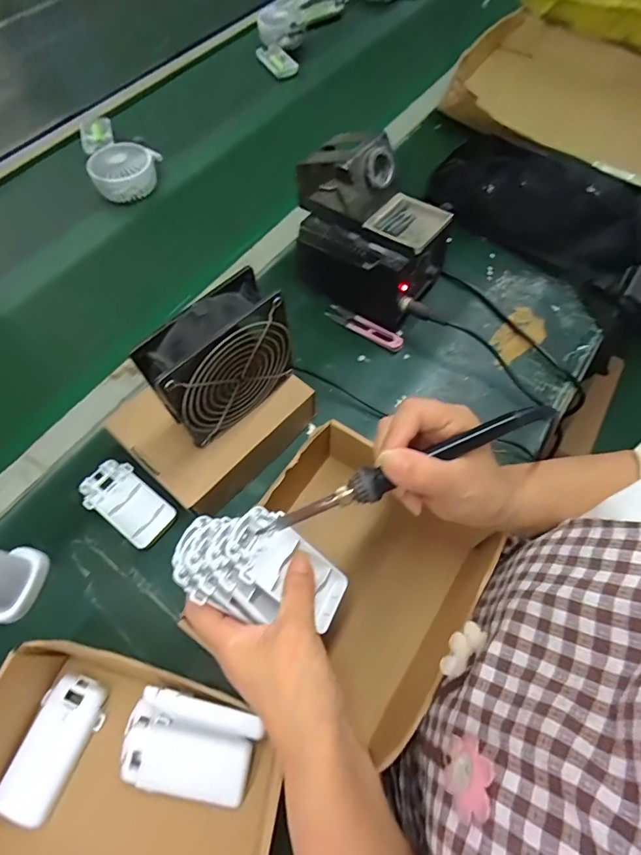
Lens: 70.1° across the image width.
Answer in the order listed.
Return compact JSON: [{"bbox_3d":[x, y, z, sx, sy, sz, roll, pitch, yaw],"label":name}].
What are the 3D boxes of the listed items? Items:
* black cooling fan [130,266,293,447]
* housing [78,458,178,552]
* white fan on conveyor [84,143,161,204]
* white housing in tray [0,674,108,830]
[{"bbox_3d":[-0.083,-0.053,0.387,0.120,0.111,0.045,-40,70,-19],"label":"black cooling fan"},{"bbox_3d":[-0.188,0.073,0.446,0.095,0.012,0.051,32,68,12],"label":"housing"},{"bbox_3d":[-0.288,-0.376,0.671,0.085,0.054,0.082,4,62,1],"label":"white fan on conveyor"},{"bbox_3d":[-0.208,0.249,0.357,0.045,0.019,0.095,21,66,7],"label":"white housing in tray"}]

